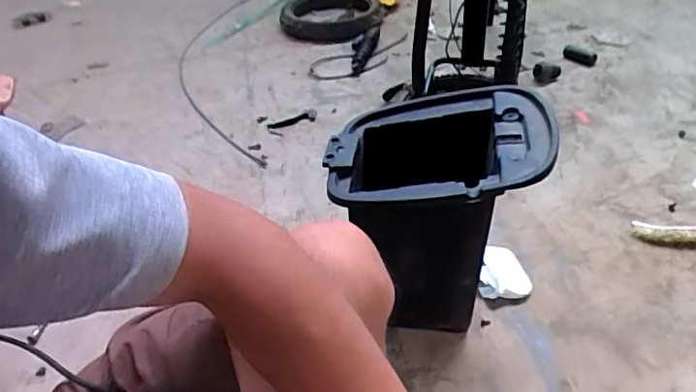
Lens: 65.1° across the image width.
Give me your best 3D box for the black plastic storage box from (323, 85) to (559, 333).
[{"bbox_3d":[0.131,0.028,0.815,0.280,0.318,0.220,3,40,12],"label":"black plastic storage box"}]

